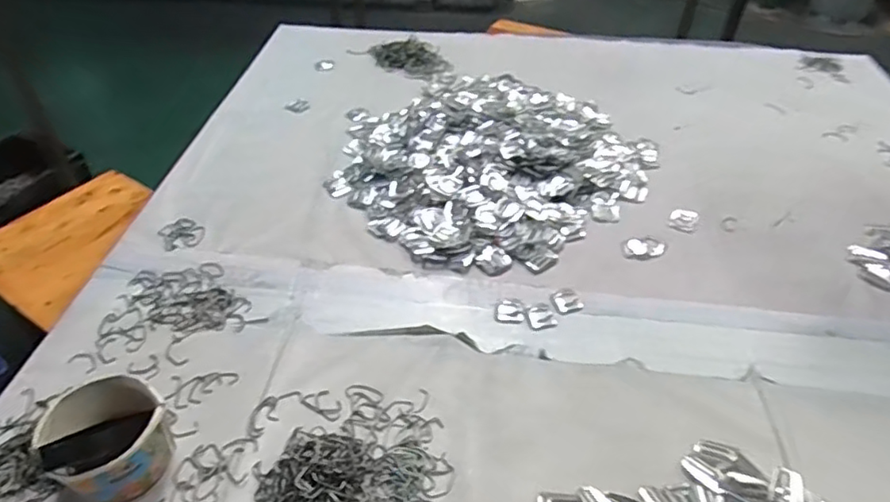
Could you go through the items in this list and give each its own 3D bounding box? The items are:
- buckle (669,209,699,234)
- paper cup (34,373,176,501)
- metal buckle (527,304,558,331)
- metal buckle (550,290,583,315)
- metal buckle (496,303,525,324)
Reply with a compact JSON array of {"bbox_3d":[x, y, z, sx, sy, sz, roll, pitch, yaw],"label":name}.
[{"bbox_3d":[0.326,-0.043,0.811,0.034,0.004,0.047,20,46,19],"label":"buckle"},{"bbox_3d":[-0.286,0.163,0.511,0.085,0.083,0.087,1,43,-1],"label":"paper cup"},{"bbox_3d":[0.110,0.076,0.686,0.032,0.004,0.035,-13,45,-15],"label":"metal buckle"},{"bbox_3d":[0.143,0.059,0.700,0.034,0.004,0.035,-14,45,-16],"label":"metal buckle"},{"bbox_3d":[0.075,0.071,0.688,0.032,0.004,0.034,3,43,2],"label":"metal buckle"}]

